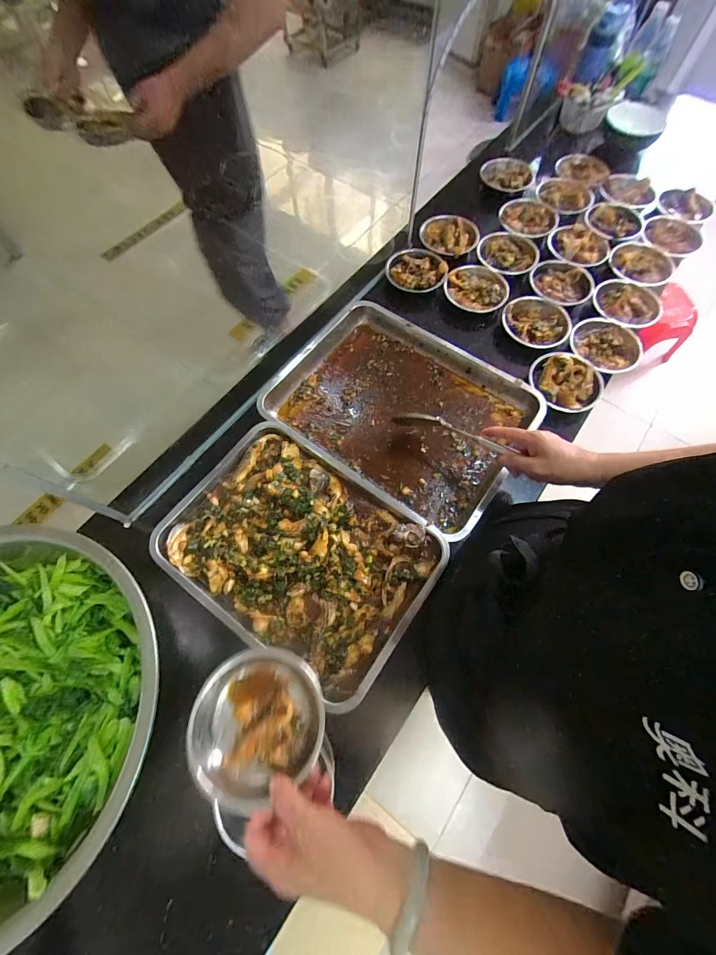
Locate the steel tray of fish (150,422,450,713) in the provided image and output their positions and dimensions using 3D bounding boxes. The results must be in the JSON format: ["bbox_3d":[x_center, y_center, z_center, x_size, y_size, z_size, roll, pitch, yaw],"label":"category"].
[{"bbox_3d":[-0.093,0.111,0.566,0.400,0.051,0.291,33,72,13],"label":"steel tray of fish"}]

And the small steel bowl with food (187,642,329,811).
[{"bbox_3d":[-0.110,0.262,0.391,0.137,0.050,0.128,0,68,1],"label":"small steel bowl with food"}]

